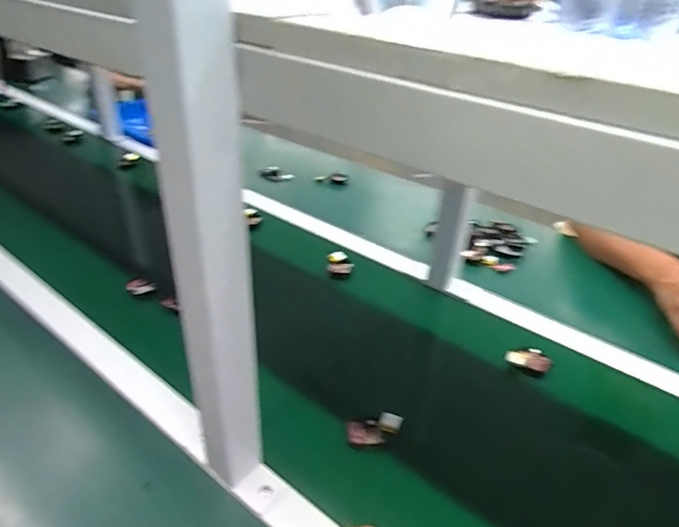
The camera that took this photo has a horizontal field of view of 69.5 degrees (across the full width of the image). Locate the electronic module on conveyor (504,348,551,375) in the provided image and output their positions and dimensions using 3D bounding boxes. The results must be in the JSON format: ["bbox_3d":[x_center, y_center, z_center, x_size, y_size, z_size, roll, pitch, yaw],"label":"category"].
[{"bbox_3d":[0.248,0.126,0.645,0.057,0.013,0.033,12,34,10],"label":"electronic module on conveyor"}]

